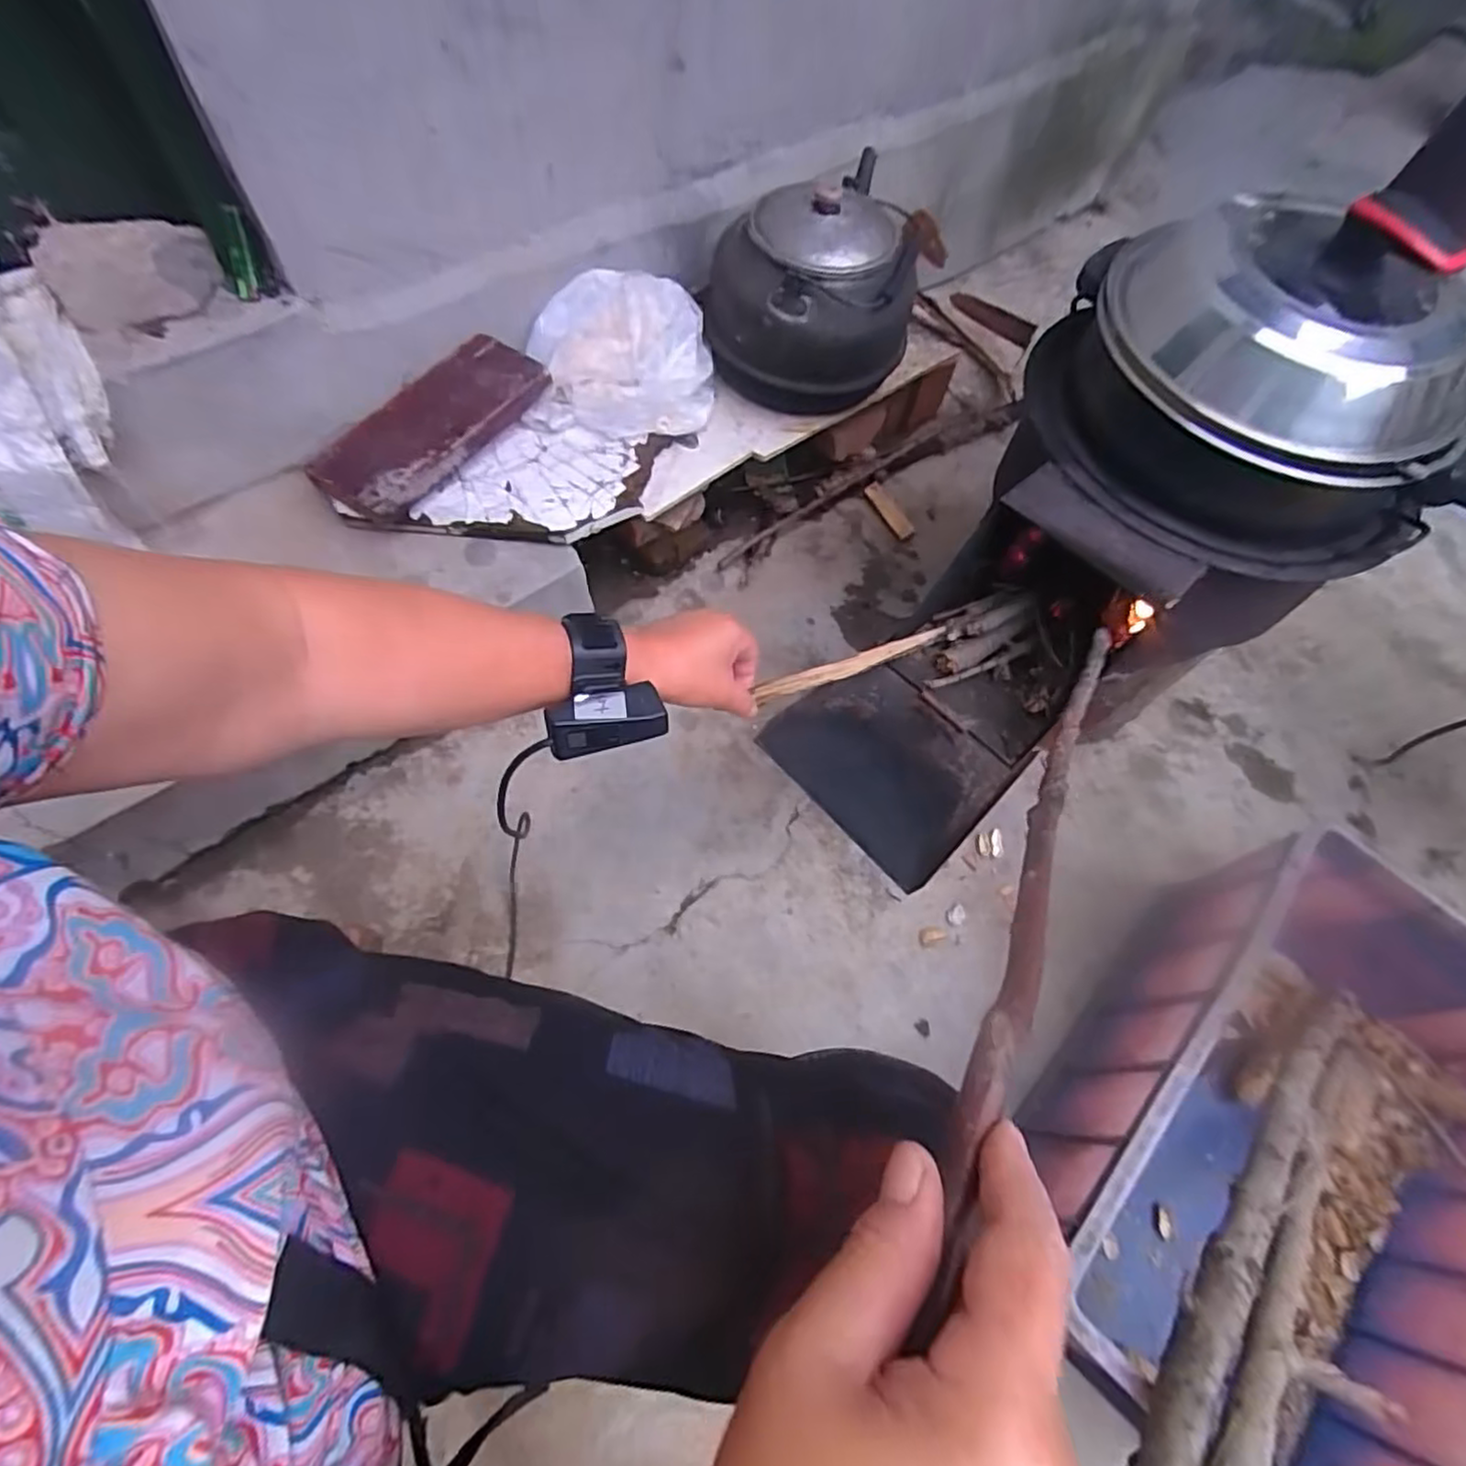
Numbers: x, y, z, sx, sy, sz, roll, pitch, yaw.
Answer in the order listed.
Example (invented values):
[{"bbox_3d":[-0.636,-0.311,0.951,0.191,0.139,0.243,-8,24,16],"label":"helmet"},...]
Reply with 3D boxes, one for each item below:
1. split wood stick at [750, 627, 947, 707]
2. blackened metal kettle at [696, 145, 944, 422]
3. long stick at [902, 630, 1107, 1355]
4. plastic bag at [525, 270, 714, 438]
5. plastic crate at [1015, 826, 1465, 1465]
[{"bbox_3d":[0.115,-0.064,0.641,0.241,0.018,0.018,-20,65,-35],"label":"split wood stick"},{"bbox_3d":[0.121,-0.584,0.892,0.236,0.192,0.278,24,65,7],"label":"blackened metal kettle"},{"bbox_3d":[0.178,0.033,0.385,0.016,0.022,0.542,33,35,12],"label":"long stick"},{"bbox_3d":[-0.136,-0.477,0.880,0.212,0.080,0.220,-14,65,-11],"label":"plastic bag"},{"bbox_3d":[0.508,0.393,0.622,0.363,0.229,0.504,40,68,14],"label":"plastic crate"}]

